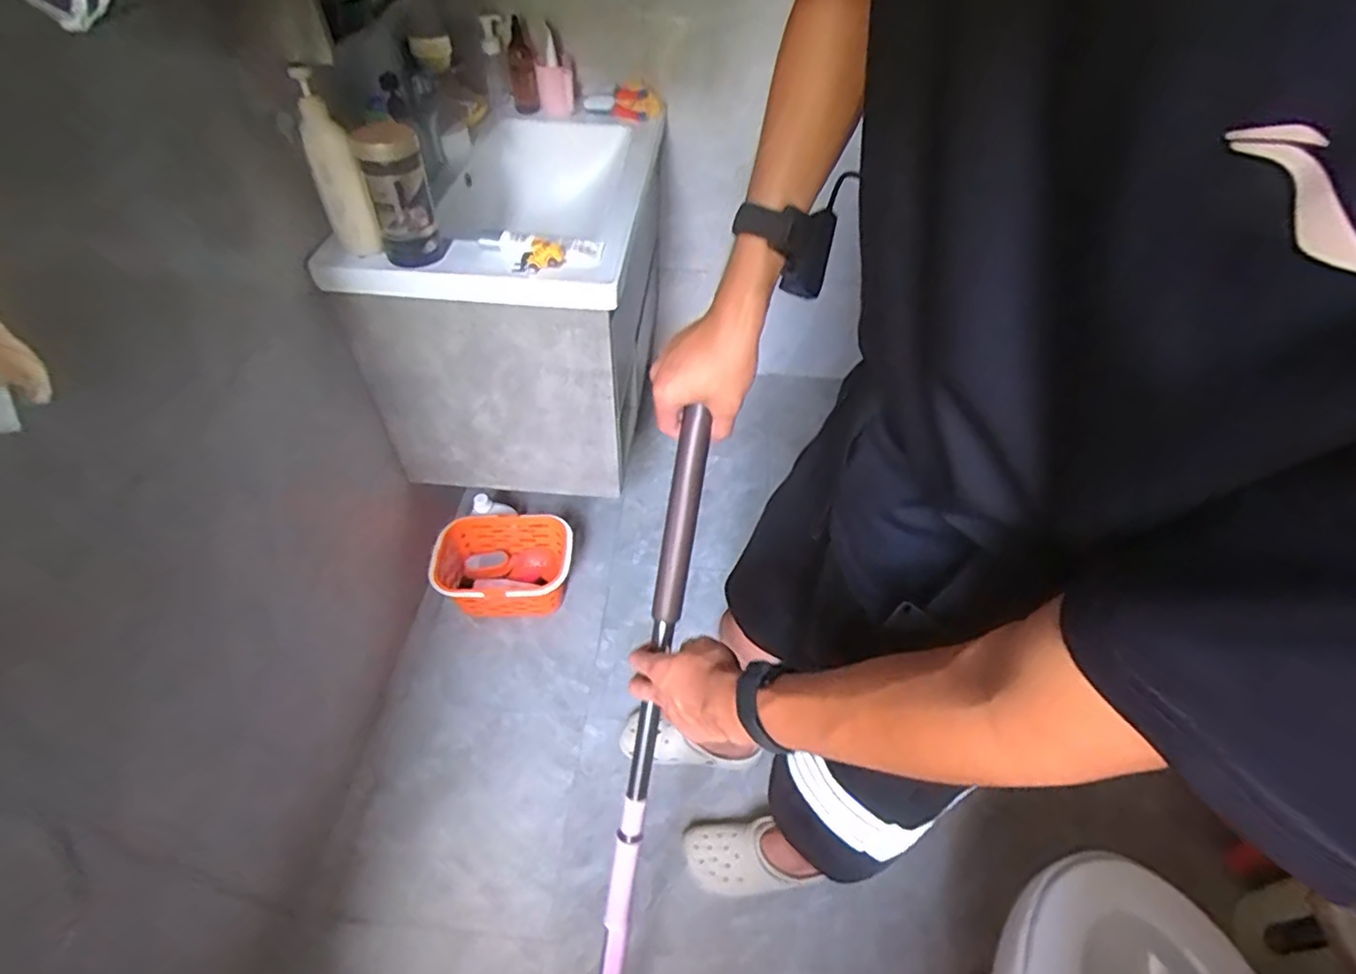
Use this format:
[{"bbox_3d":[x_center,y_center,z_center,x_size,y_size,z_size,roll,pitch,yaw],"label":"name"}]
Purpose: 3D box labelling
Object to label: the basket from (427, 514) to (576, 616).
[{"bbox_3d":[-0.423,0.202,1.611,0.328,0.166,0.248,3,48,1],"label":"basket"}]

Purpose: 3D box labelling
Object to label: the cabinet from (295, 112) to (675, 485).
[{"bbox_3d":[-0.332,-0.518,1.557,0.539,0.558,0.930,3,48,1],"label":"cabinet"}]

